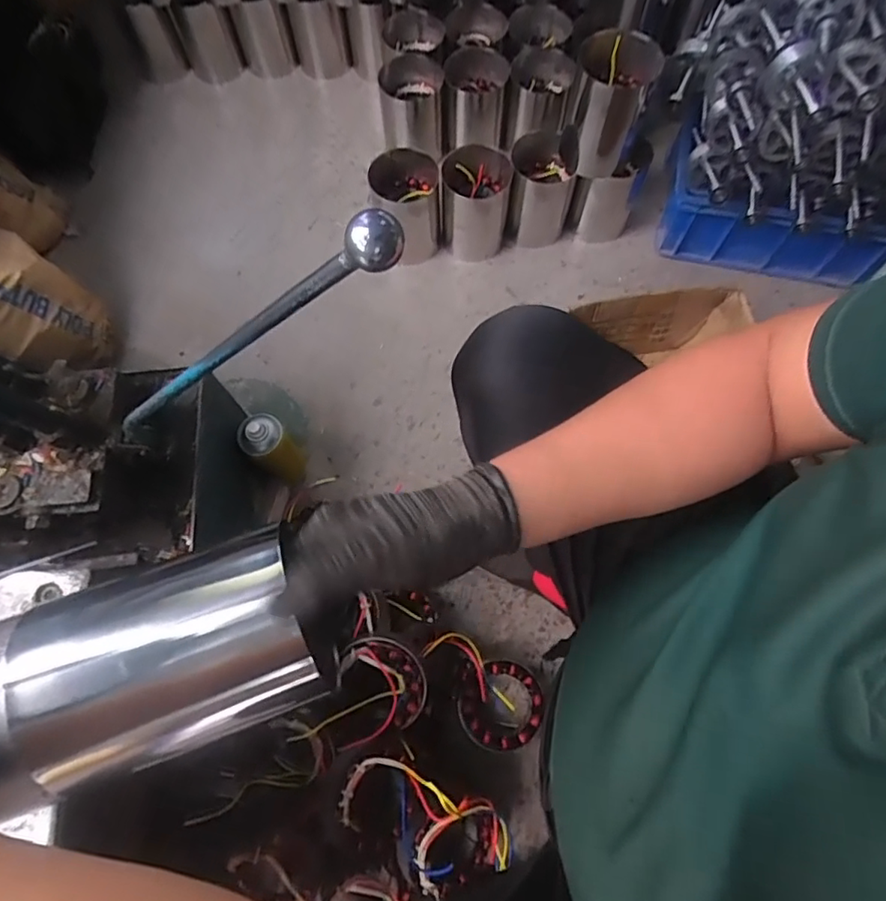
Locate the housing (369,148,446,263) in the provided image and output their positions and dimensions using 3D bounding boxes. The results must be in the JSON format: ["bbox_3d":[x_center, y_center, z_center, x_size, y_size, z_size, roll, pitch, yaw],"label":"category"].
[{"bbox_3d":[-0.063,-0.440,1.030,0.116,0.159,0.110,-1,70,2],"label":"housing"}]

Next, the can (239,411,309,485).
[{"bbox_3d":[-0.248,-0.002,0.863,0.061,0.182,0.072,39,76,14],"label":"can"}]

